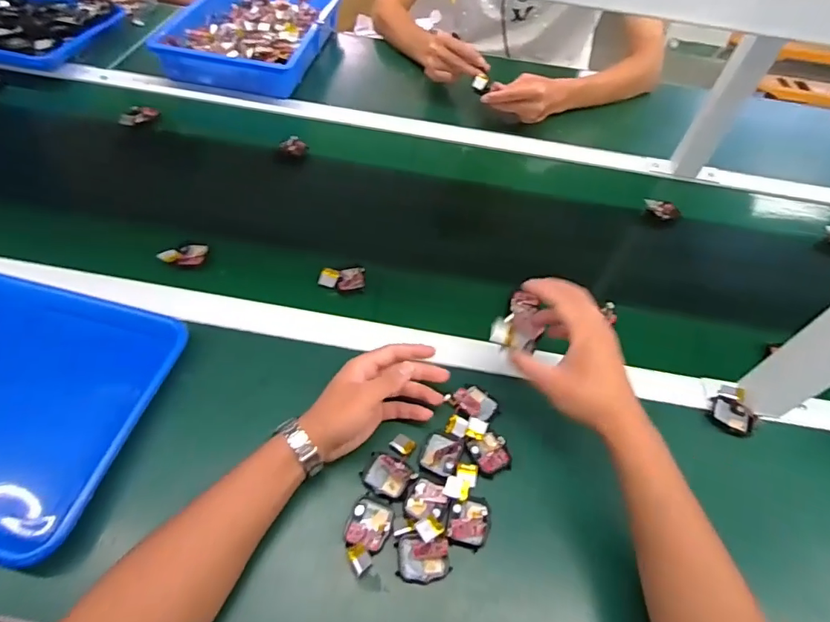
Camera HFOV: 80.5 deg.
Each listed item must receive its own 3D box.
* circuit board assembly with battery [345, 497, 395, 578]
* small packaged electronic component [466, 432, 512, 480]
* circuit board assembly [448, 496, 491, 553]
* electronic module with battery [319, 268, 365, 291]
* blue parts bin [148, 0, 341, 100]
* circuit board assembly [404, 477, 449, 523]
[{"bbox_3d":[-0.043,0.199,0.437,0.038,0.014,0.062,17,54,7],"label":"circuit board assembly with battery"},{"bbox_3d":[0.077,0.144,0.496,0.038,0.008,0.041,-22,59,-20],"label":"small packaged electronic component"},{"bbox_3d":[0.051,0.197,0.458,0.038,0.011,0.043,15,54,5],"label":"circuit board assembly"},{"bbox_3d":[-0.092,-0.041,0.617,0.056,0.012,0.037,-1,54,-6],"label":"electronic module with battery"},{"bbox_3d":[-0.303,-0.548,0.944,0.256,0.058,0.378,11,53,3],"label":"blue parts bin"},{"bbox_3d":[0.013,0.179,0.461,0.039,0.005,0.038,3,53,-4],"label":"circuit board assembly"}]

